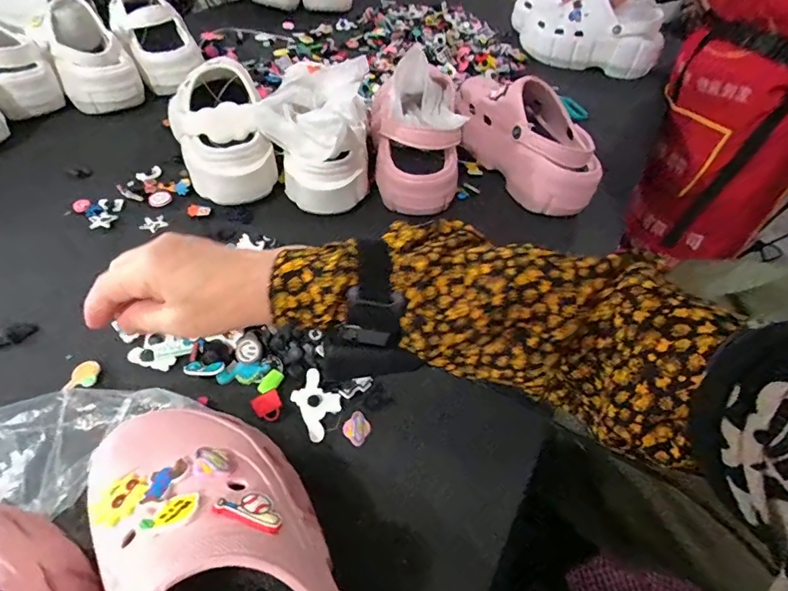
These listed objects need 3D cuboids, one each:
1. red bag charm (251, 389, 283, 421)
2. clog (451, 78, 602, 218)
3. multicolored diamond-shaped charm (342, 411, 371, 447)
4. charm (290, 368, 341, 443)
[{"bbox_3d":[-0.104,0.092,0.373,0.022,0.007,0.023,-22,54,-22],"label":"red bag charm"},{"bbox_3d":[0.178,-0.219,0.596,0.103,0.096,0.267,-16,52,-18],"label":"clog"},{"bbox_3d":[-0.030,0.110,0.370,0.021,0.006,0.023,-35,60,-30],"label":"multicolored diamond-shaped charm"},{"bbox_3d":[-0.064,0.088,0.374,0.033,0.011,0.057,-23,55,-23],"label":"charm"}]

